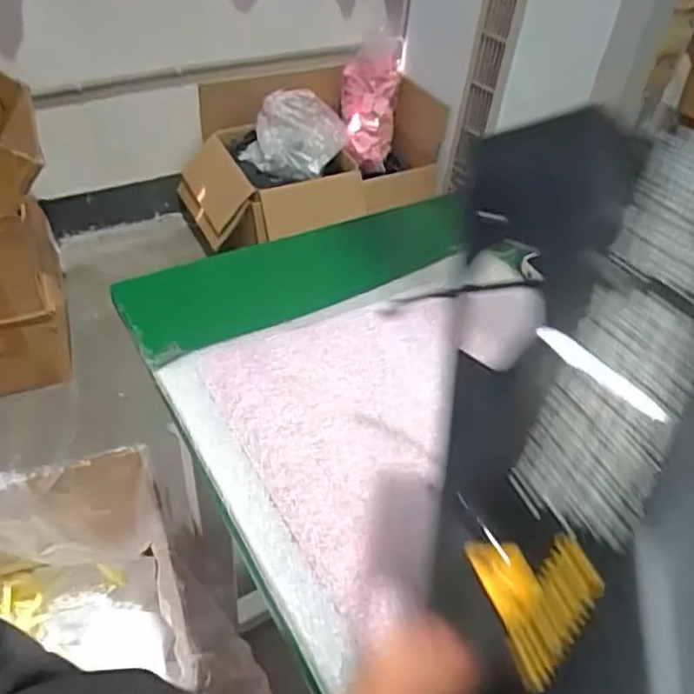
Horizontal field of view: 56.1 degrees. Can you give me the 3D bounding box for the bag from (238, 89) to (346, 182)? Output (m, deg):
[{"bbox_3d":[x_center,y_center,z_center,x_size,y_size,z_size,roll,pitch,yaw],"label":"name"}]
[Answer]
[{"bbox_3d":[-0.149,-0.615,1.847,0.293,0.210,0.198,1,43,-3],"label":"bag"}]

